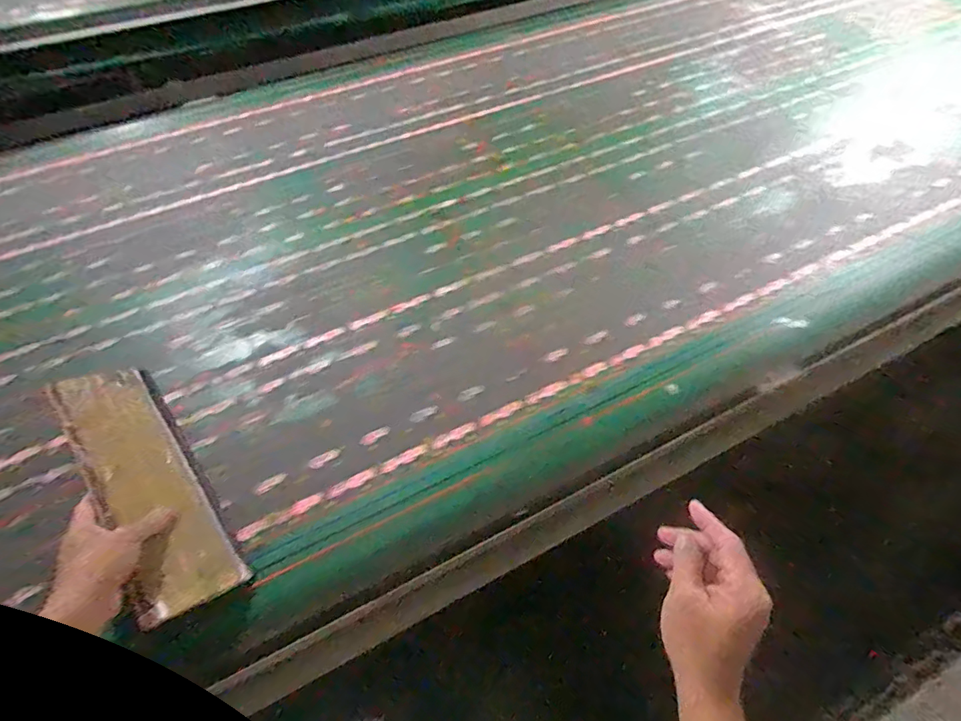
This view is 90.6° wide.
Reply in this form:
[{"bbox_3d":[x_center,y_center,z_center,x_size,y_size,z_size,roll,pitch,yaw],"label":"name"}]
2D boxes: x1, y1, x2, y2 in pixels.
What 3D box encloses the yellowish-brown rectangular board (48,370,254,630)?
[{"bbox_3d":[-0.447,0.152,0.634,0.123,0.037,0.399,-13,47,-47],"label":"yellowish-brown rectangular board"}]

